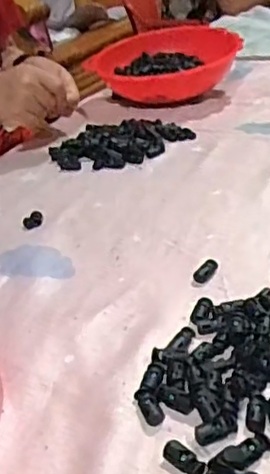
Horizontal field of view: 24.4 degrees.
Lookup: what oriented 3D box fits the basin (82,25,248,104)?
[{"bbox_3d":[0.057,-0.284,1.044,0.249,0.091,0.133,-15,30,-12],"label":"basin"}]

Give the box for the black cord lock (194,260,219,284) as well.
[{"bbox_3d":[0.065,0.030,0.572,0.012,0.008,0.030,15,37,34],"label":"black cord lock"}]

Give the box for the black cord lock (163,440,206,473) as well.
[{"bbox_3d":[0.031,0.138,0.388,0.014,0.006,0.030,-29,36,-32],"label":"black cord lock"}]

